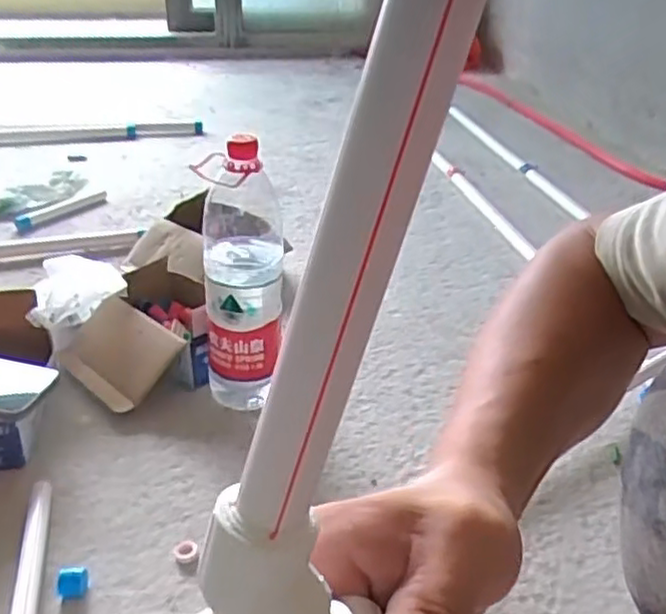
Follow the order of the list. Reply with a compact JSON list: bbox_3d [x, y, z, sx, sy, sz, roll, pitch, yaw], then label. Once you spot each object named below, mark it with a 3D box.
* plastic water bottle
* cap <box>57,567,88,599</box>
[{"bbox_3d":[-0.101,-0.026,0.802,0.086,0.298,0.079,0,30,-3],"label":"plastic water bottle"},{"bbox_3d":[-0.231,0.242,0.628,0.025,0.021,0.025,-4,31,-10],"label":"cap"}]

